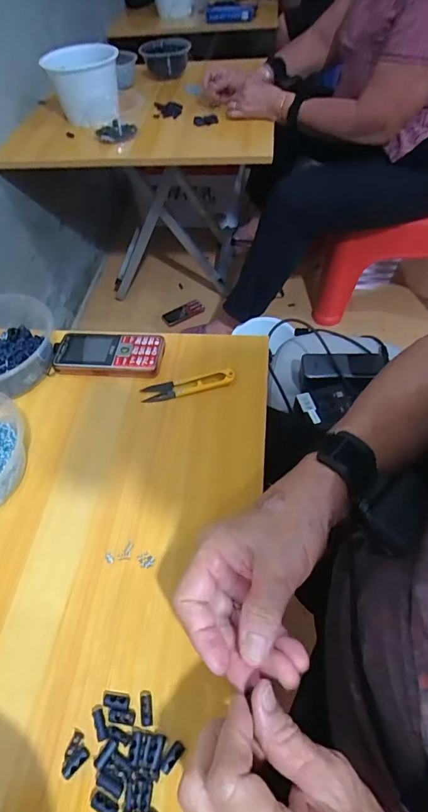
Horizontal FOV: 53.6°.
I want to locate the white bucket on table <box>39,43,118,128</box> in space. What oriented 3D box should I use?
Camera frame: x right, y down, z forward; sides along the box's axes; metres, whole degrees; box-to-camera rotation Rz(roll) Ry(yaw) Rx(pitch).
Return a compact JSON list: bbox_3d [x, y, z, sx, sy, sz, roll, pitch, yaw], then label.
[{"bbox_3d":[-0.286,-0.714,0.947,0.153,0.119,0.153,-2,53,2],"label":"white bucket on table"}]

